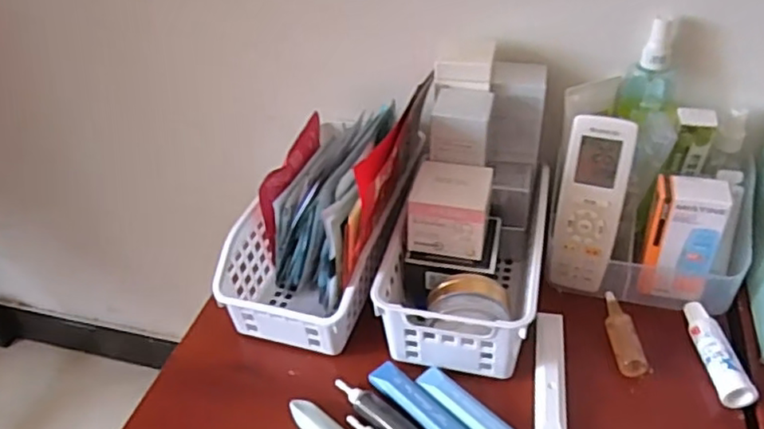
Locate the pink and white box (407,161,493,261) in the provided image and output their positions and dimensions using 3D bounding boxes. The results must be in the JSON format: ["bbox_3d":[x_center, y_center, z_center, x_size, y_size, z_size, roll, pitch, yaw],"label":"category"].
[{"bbox_3d":[0.058,-0.006,0.535,0.065,0.052,0.063,5,41,11],"label":"pink and white box"}]

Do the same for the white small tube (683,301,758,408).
[{"bbox_3d":[0.270,0.111,0.511,0.022,0.024,0.099,-3,40,1],"label":"white small tube"}]

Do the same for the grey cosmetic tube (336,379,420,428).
[{"bbox_3d":[0.005,0.157,0.477,0.107,0.011,0.023,30,51,34],"label":"grey cosmetic tube"}]

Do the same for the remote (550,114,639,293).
[{"bbox_3d":[0.185,-0.007,0.553,0.053,0.158,0.016,9,21,15],"label":"remote"}]

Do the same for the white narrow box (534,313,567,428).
[{"bbox_3d":[0.135,0.129,0.501,0.024,0.009,0.126,4,41,10],"label":"white narrow box"}]

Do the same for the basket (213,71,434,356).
[{"bbox_3d":[-0.045,-0.013,0.576,0.137,0.164,0.237,13,43,20],"label":"basket"}]

